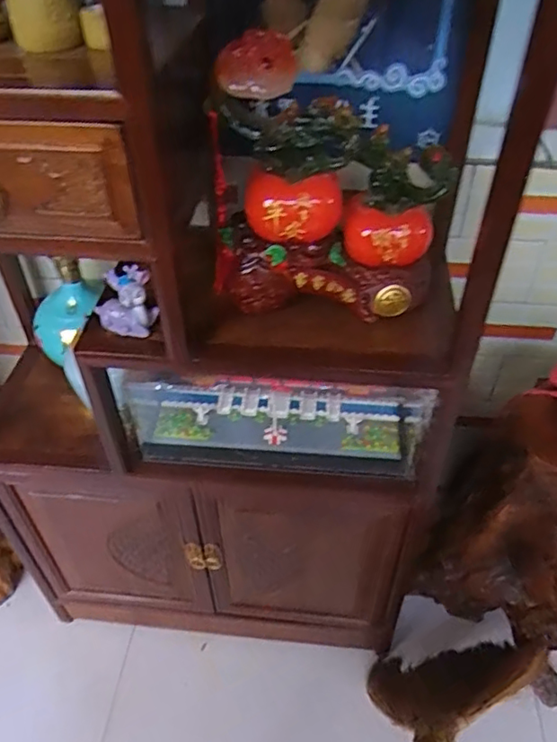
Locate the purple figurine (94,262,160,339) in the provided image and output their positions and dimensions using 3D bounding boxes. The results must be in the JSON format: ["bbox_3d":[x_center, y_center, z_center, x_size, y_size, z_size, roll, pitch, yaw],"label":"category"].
[{"bbox_3d":[-0.178,-0.081,0.656,0.072,0.082,0.033,10,45,12],"label":"purple figurine"}]

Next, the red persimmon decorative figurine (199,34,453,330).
[{"bbox_3d":[0.053,-0.191,0.623,0.251,0.261,0.085,3,44,4],"label":"red persimmon decorative figurine"}]

